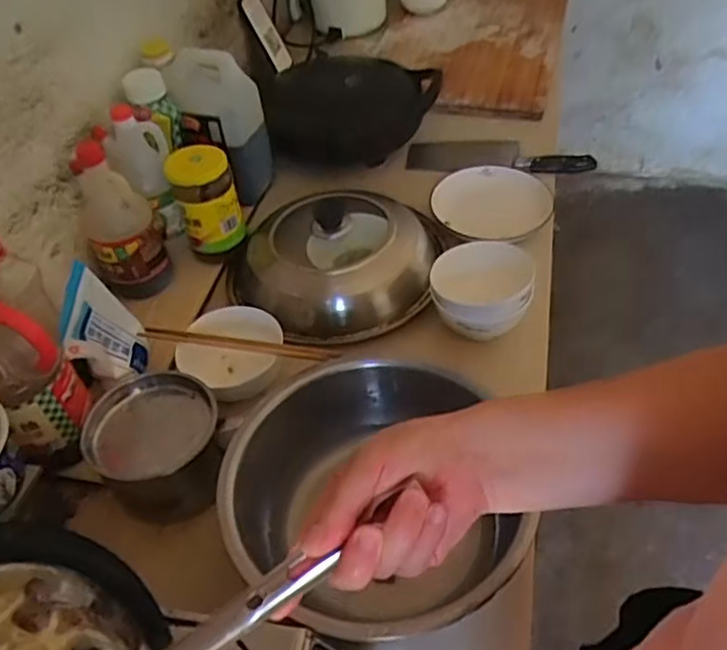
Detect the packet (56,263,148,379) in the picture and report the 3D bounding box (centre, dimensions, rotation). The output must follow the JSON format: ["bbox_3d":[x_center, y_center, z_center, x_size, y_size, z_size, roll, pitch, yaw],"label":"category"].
[{"bbox_3d":[-0.303,0.003,0.793,0.021,0.117,0.107,-16,59,26],"label":"packet"}]

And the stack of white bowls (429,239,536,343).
[{"bbox_3d":[0.144,-0.042,0.825,0.119,0.075,0.123,4,47,8],"label":"stack of white bowls"}]

